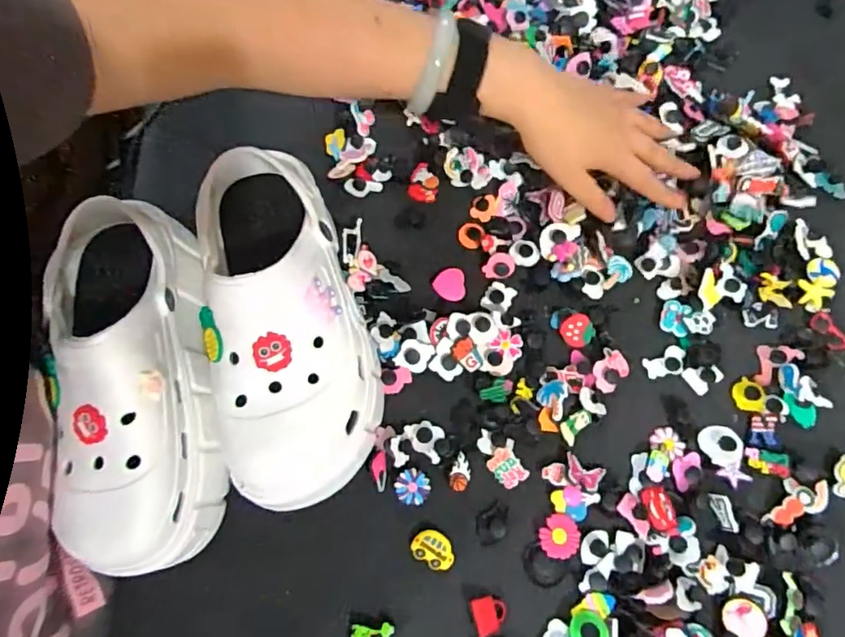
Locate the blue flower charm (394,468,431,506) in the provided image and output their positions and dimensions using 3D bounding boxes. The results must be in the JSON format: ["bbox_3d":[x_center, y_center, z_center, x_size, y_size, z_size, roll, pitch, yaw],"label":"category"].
[{"bbox_3d":[-0.007,0.120,0.378,0.024,0.004,0.024,-1,72,2],"label":"blue flower charm"}]

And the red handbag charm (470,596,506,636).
[{"bbox_3d":[0.044,0.196,0.350,0.022,0.004,0.022,-15,72,-2],"label":"red handbag charm"}]

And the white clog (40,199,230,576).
[{"bbox_3d":[-0.200,0.035,0.344,0.104,0.088,0.246,-15,72,-2],"label":"white clog"}]

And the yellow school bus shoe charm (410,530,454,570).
[{"bbox_3d":[0.007,0.158,0.365,0.029,0.004,0.022,27,75,11],"label":"yellow school bus shoe charm"}]

